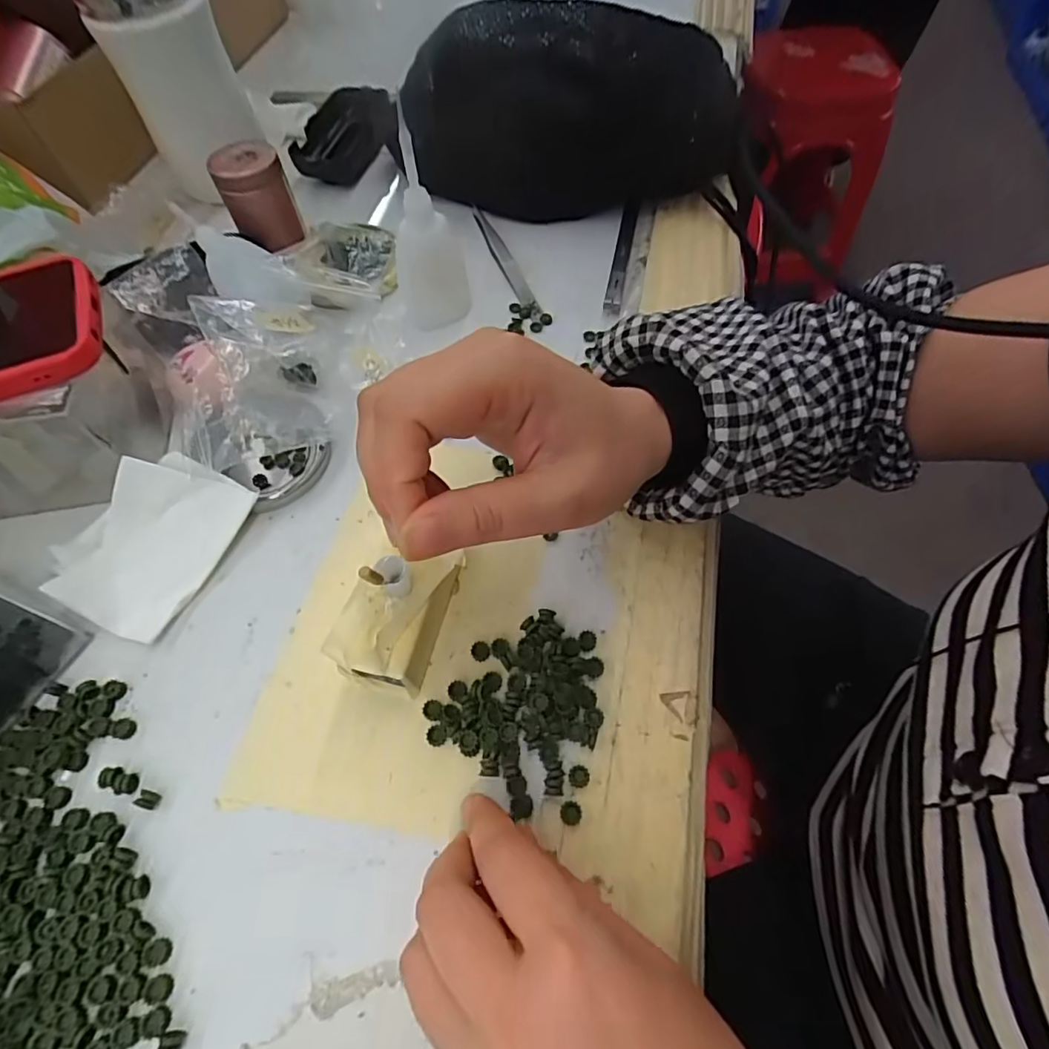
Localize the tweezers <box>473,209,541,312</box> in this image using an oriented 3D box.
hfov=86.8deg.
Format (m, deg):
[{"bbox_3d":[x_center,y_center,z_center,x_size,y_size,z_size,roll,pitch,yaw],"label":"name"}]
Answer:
[{"bbox_3d":[-0.016,-0.193,0.395,0.012,0.005,0.123,-20,63,-10],"label":"tweezers"}]

